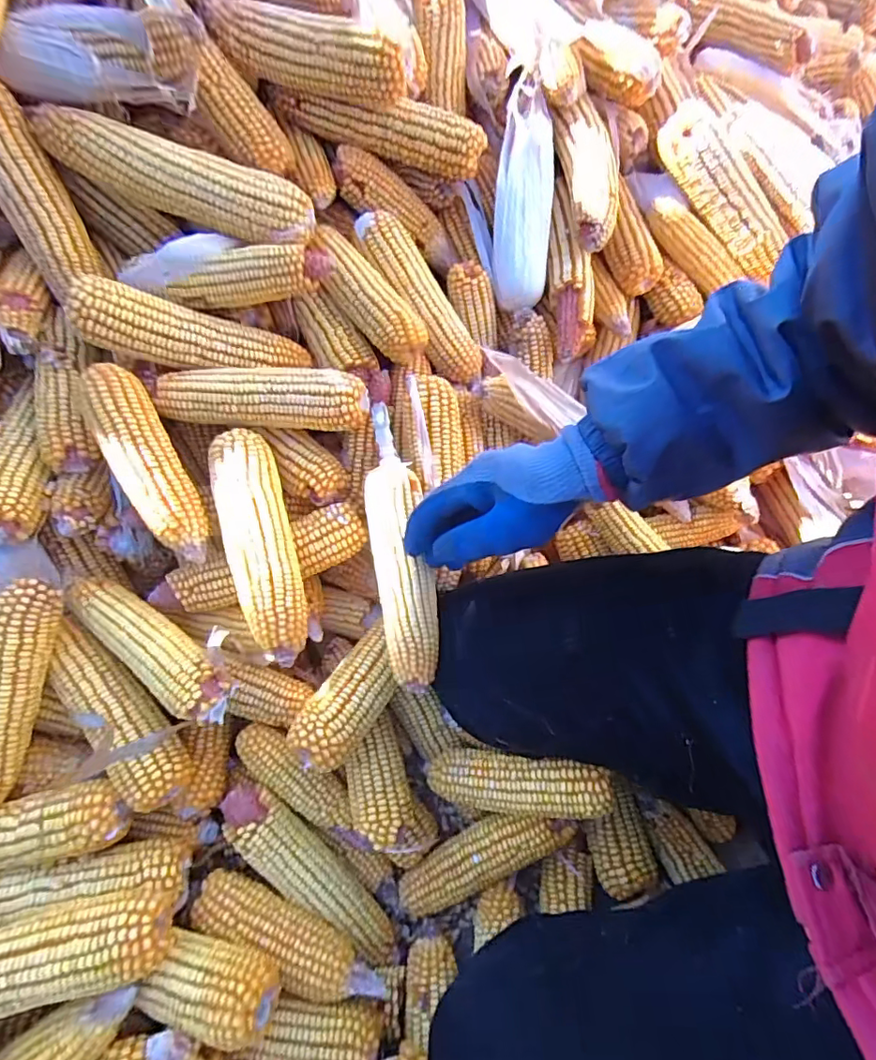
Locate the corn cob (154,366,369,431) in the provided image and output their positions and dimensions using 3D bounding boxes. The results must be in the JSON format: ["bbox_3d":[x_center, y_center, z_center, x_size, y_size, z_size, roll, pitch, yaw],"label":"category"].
[{"bbox_3d":[-0.161,-0.127,0.494,0.185,0.041,0.054,1,61,-3],"label":"corn cob"}]

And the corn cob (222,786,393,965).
[{"bbox_3d":[-0.110,0.303,0.467,0.201,0.046,0.051,45,66,-3],"label":"corn cob"}]

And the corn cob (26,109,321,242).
[{"bbox_3d":[-0.233,-0.314,0.476,0.231,0.047,0.040,13,60,-13],"label":"corn cob"}]

